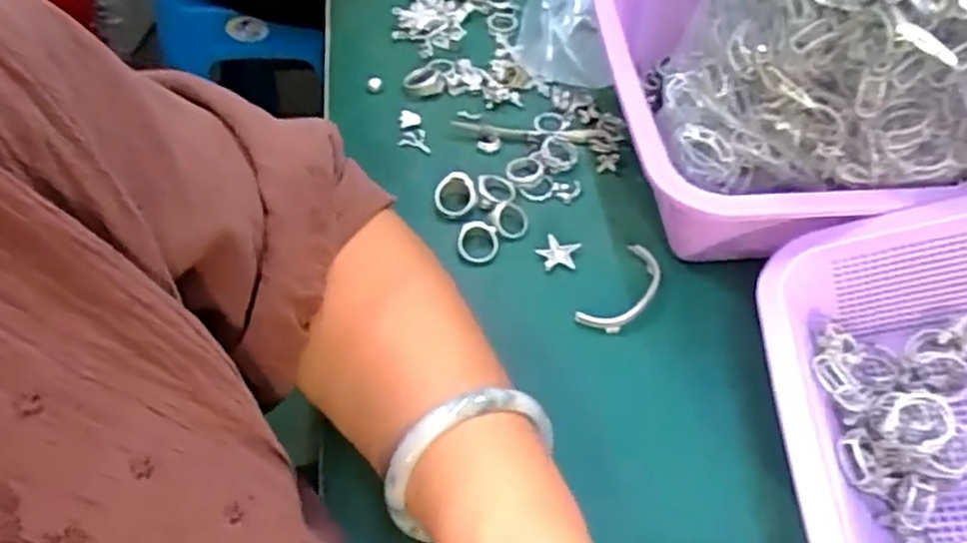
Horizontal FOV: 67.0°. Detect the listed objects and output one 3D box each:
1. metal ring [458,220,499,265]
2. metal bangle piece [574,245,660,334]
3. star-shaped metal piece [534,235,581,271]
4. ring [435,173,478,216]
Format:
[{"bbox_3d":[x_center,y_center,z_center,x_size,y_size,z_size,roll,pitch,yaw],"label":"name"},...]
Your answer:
[{"bbox_3d":[-0.003,-0.017,0.428,0.025,0.004,0.025,1,78,-4],"label":"metal ring"},{"bbox_3d":[0.079,0.010,0.410,0.028,0.006,0.064,30,58,21],"label":"metal bangle piece"},{"bbox_3d":[0.043,-0.010,0.426,0.023,0.004,0.021,20,56,18],"label":"star-shaped metal piece"},{"bbox_3d":[-0.017,-0.047,0.447,0.025,0.007,0.026,0,96,0],"label":"ring"}]

